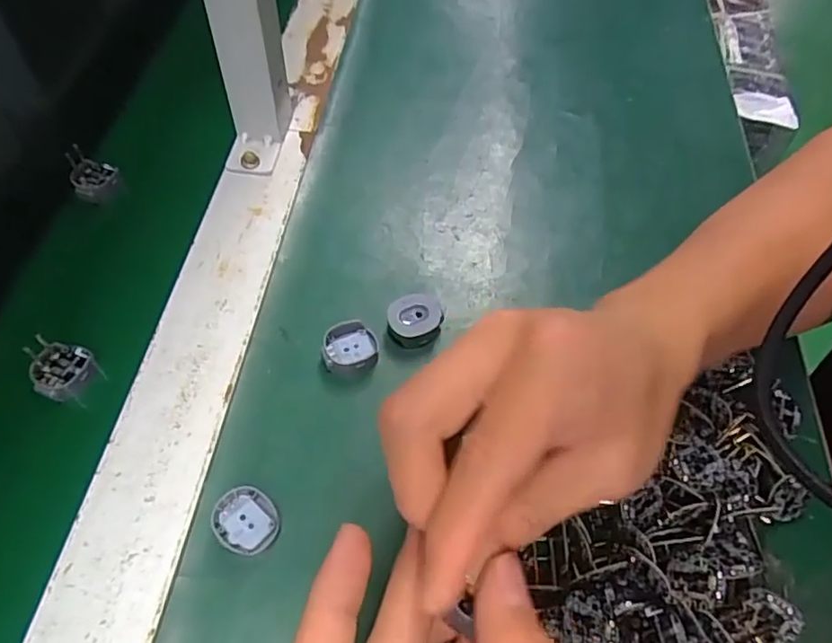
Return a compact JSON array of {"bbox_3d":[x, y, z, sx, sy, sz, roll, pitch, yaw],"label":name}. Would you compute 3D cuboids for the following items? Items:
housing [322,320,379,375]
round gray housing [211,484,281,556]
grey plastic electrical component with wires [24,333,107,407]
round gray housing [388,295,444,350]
[{"bbox_3d":[-0.034,0.014,0.311,0.028,0.013,0.027,2,57,-2],"label":"housing"},{"bbox_3d":[-0.074,0.087,0.262,0.027,0.009,0.026,2,57,-2],"label":"round gray housing"},{"bbox_3d":[-0.178,0.023,0.302,0.029,0.017,0.034,-36,66,-23],"label":"grey plastic electrical component with wires"},{"bbox_3d":[-0.001,0.001,0.319,0.028,0.015,0.028,2,57,-2],"label":"round gray housing"}]

